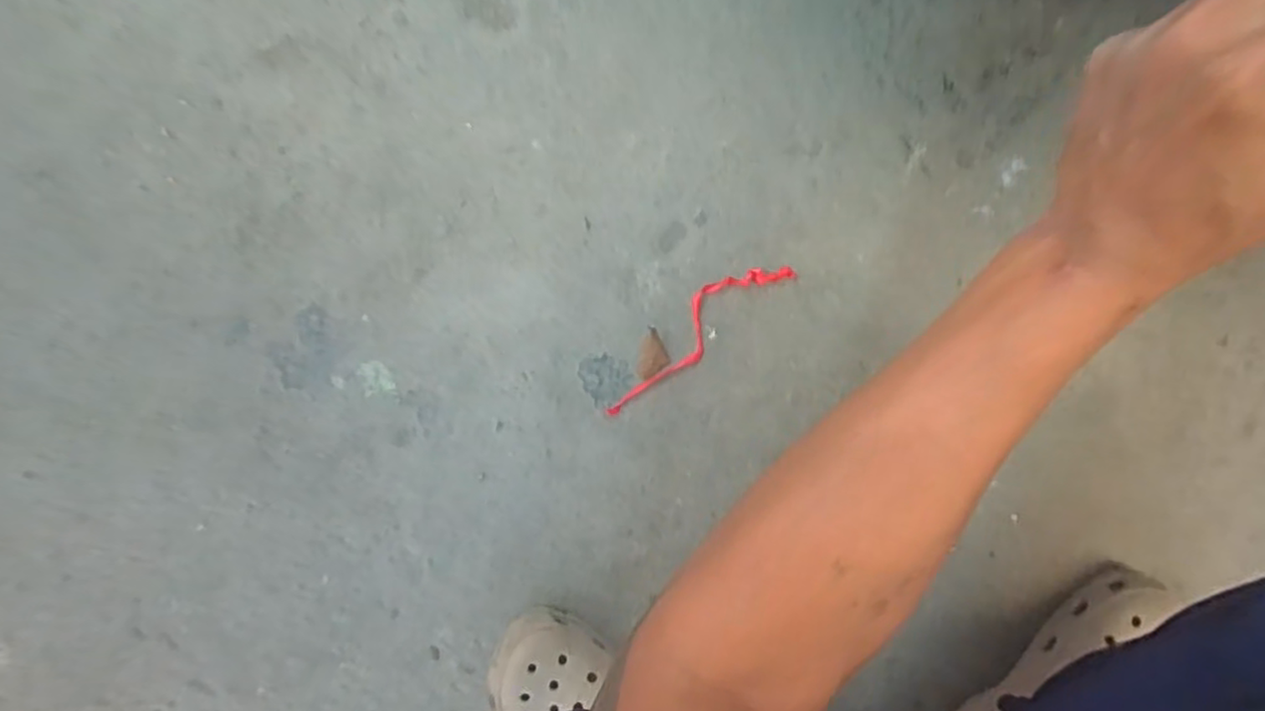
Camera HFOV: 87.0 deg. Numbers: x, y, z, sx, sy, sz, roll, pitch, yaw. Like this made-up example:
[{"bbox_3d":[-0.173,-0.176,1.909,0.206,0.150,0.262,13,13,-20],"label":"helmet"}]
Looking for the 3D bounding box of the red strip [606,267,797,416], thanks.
[{"bbox_3d":[0.055,-0.022,0.606,0.210,0.007,0.047,-41,91,-1],"label":"red strip"}]

